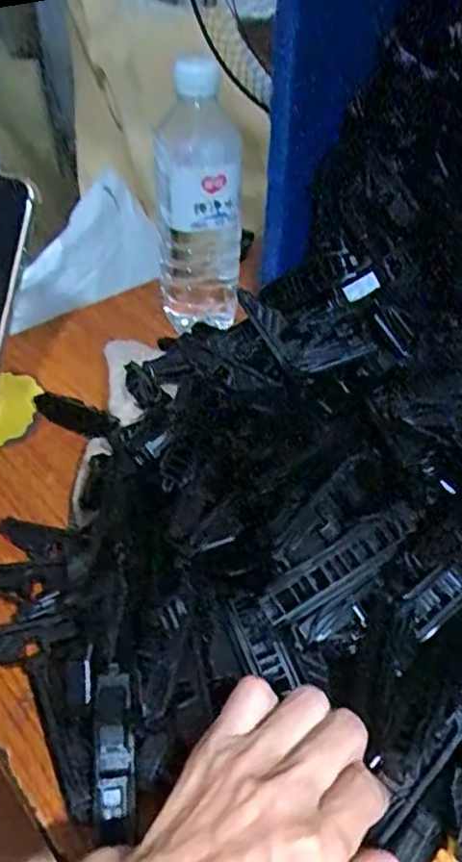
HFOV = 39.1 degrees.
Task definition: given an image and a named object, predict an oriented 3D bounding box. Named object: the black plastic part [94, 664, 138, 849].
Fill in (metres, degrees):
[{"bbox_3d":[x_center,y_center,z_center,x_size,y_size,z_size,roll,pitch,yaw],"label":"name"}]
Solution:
[{"bbox_3d":[-0.052,0.143,0.291,0.017,0.007,0.067,-4,59,-7],"label":"black plastic part"}]

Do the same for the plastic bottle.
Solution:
[{"bbox_3d":[-0.025,-0.184,0.532,0.065,0.198,0.077,-1,43,-3],"label":"plastic bottle"}]

